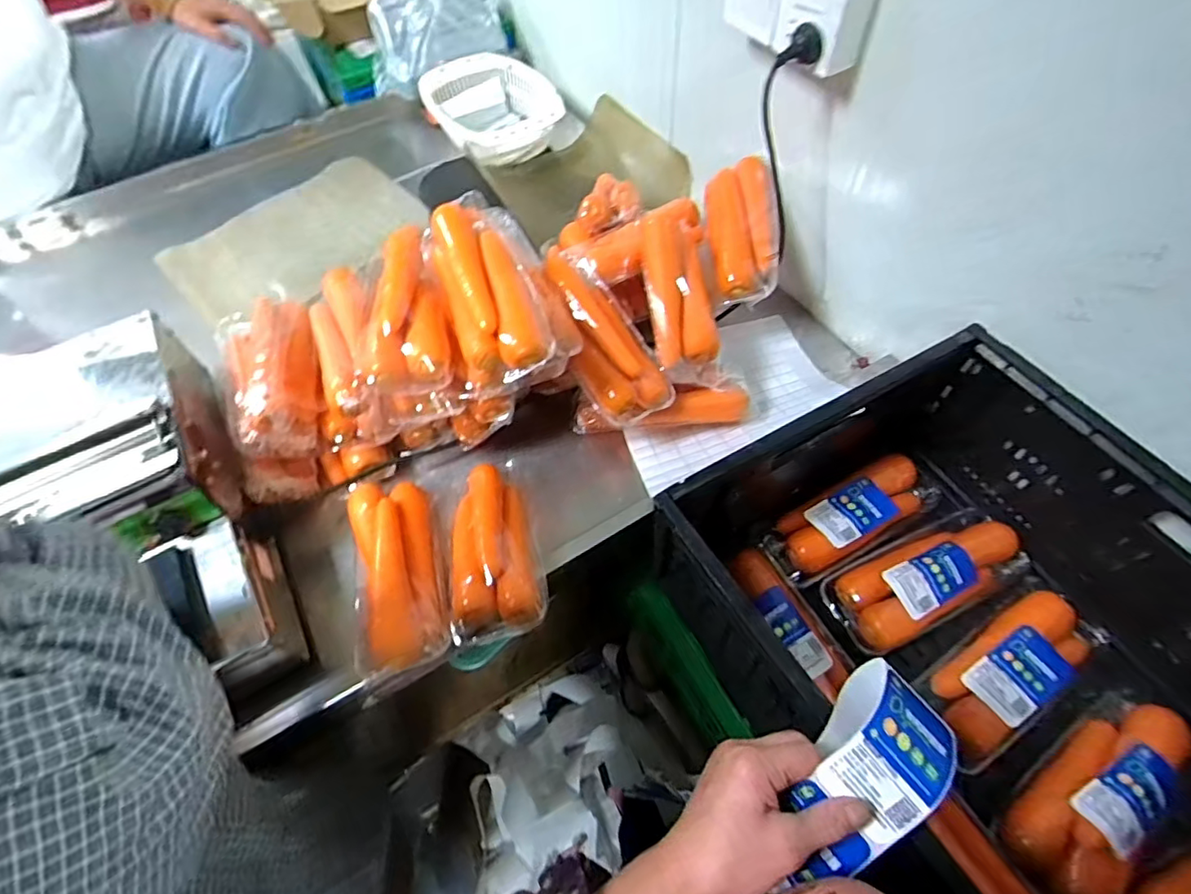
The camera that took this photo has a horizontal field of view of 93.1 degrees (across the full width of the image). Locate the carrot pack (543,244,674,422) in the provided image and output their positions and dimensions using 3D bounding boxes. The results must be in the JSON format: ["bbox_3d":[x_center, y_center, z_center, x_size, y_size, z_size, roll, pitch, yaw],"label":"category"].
[{"bbox_3d":[0.006,-0.140,0.686,0.103,0.042,0.231,-22,77,-10],"label":"carrot pack"}]

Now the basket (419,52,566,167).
[{"bbox_3d":[-0.190,-0.634,1.066,0.216,0.082,0.259,-28,60,-13],"label":"basket"}]

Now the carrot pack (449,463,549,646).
[{"bbox_3d":[-0.113,0.101,0.614,0.097,0.047,0.215,-13,46,-4],"label":"carrot pack"}]

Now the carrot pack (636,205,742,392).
[{"bbox_3d":[0.111,-0.187,0.723,0.105,0.060,0.243,-11,81,-3],"label":"carrot pack"}]

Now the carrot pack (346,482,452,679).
[{"bbox_3d":[-0.217,0.128,0.604,0.087,0.055,0.219,-17,59,-7],"label":"carrot pack"}]

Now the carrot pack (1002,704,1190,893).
[{"bbox_3d":[0.501,0.332,0.551,0.234,0.058,0.086,-33,62,-16],"label":"carrot pack"}]

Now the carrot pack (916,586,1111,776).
[{"bbox_3d":[0.449,0.236,0.607,0.226,0.034,0.090,-28,60,-13],"label":"carrot pack"}]

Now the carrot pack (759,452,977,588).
[{"bbox_3d":[0.330,0.088,0.714,0.251,0.050,0.093,-26,60,-12],"label":"carrot pack"}]

